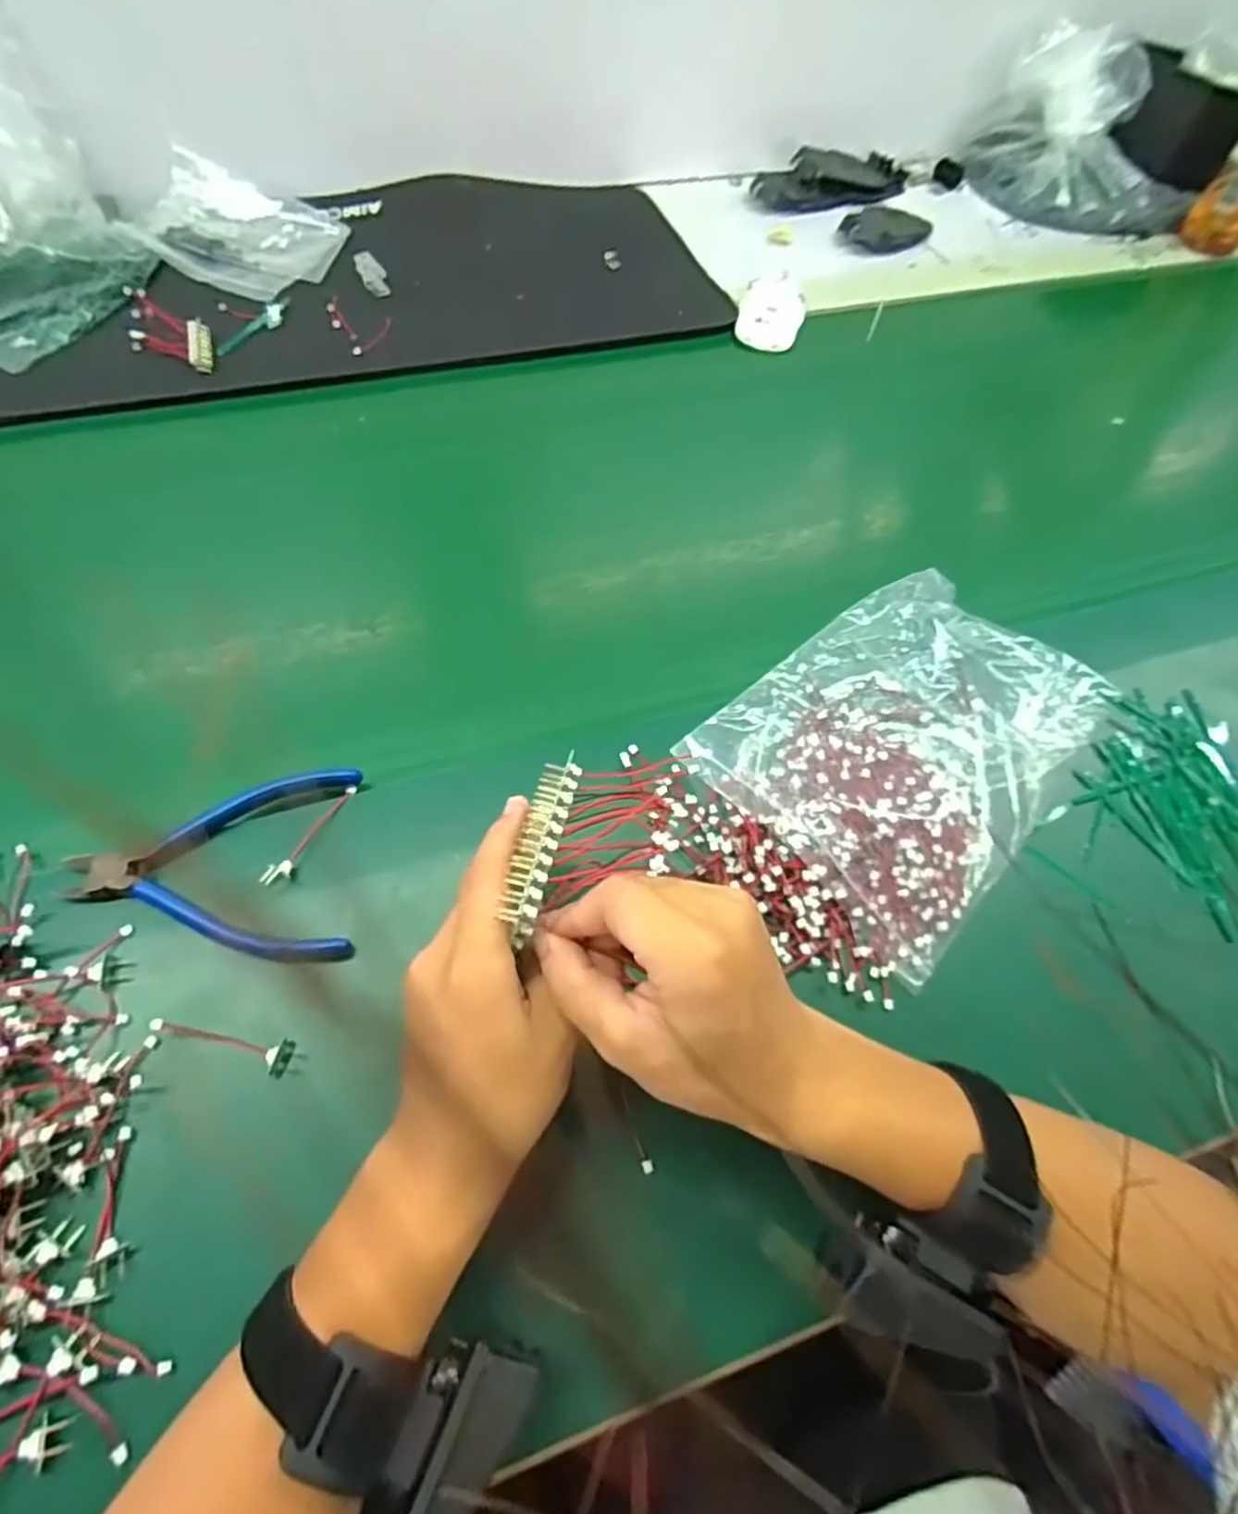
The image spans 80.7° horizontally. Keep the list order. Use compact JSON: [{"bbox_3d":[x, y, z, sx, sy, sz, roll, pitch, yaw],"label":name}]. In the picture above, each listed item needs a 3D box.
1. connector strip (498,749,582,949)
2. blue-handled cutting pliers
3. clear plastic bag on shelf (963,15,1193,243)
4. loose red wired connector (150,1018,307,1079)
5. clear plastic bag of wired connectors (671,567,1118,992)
[{"bbox_3d":[-0.032,0.035,0.295,0.016,0.015,0.079,12,58,3],"label":"connector strip"},{"bbox_3d":[-0.202,0.054,0.366,0.132,0.014,0.095,-6,59,-7],"label":"blue-handled cutting pliers"},{"bbox_3d":[0.517,-0.685,0.798,0.223,0.122,0.176,7,58,1],"label":"clear plastic bag on shelf"},{"bbox_3d":[-0.178,0.130,0.334,0.066,0.018,0.015,16,59,6],"label":"loose red wired connector"},{"bbox_3d":[0.173,-0.016,0.427,0.164,0.029,0.231,41,64,19],"label":"clear plastic bag of wired connectors"}]

